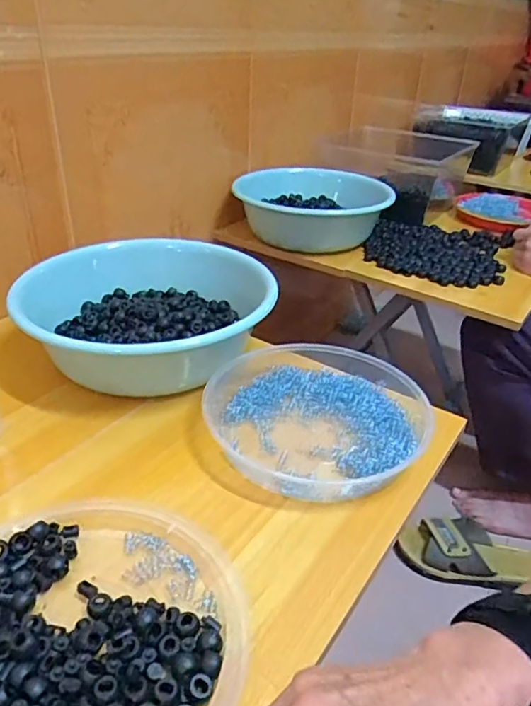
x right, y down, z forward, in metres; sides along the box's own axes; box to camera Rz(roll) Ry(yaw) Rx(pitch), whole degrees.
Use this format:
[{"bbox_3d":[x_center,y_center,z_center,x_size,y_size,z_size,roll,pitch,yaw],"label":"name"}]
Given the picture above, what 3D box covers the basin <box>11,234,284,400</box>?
[{"bbox_3d":[-0.134,-0.036,0.656,0.289,0.101,0.259,-19,37,-31],"label":"basin"}]

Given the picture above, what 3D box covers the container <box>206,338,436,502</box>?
[{"bbox_3d":[0.050,0.065,0.568,0.222,0.042,0.226,2,31,-1],"label":"container"}]

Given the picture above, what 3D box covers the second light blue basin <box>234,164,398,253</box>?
[{"bbox_3d":[0.087,-0.269,1.044,0.277,0.105,0.258,2,31,-1],"label":"second light blue basin"}]

